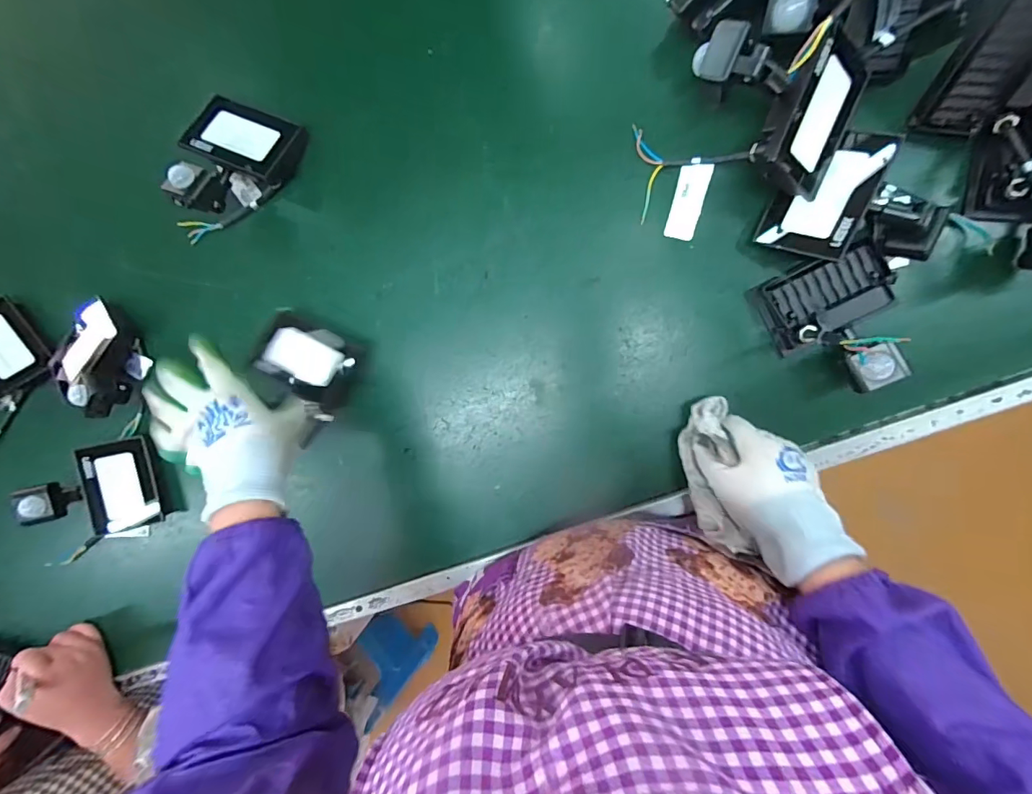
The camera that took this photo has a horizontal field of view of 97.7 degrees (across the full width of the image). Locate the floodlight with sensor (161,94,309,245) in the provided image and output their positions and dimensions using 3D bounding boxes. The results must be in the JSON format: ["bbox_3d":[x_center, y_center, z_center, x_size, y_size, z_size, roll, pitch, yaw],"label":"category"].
[{"bbox_3d":[-0.310,-0.233,0.466,0.105,0.079,0.161,28,99,4],"label":"floodlight with sensor"}]

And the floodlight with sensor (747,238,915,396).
[{"bbox_3d":[0.300,-0.071,0.410,0.102,0.055,0.119,-28,91,10],"label":"floodlight with sensor"}]

